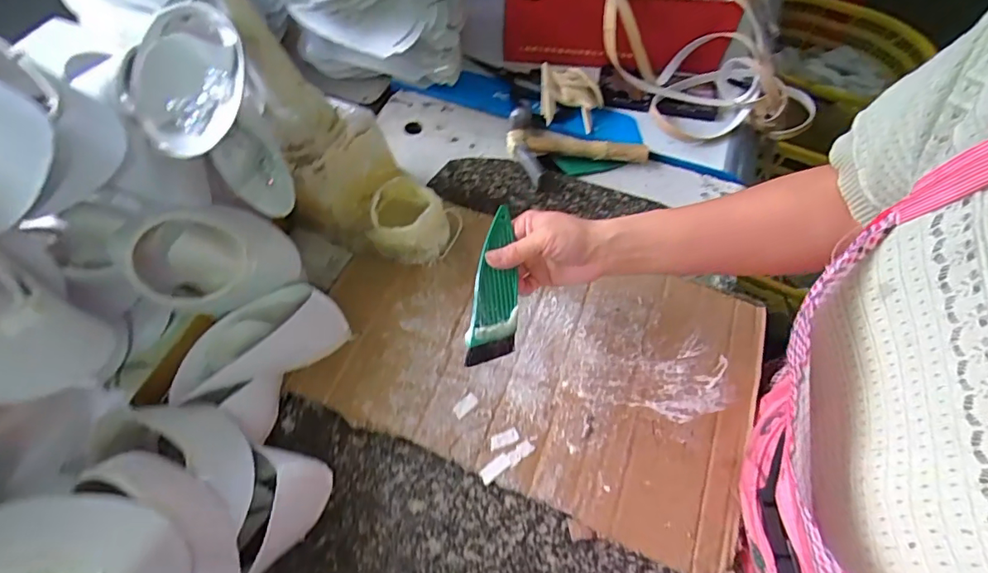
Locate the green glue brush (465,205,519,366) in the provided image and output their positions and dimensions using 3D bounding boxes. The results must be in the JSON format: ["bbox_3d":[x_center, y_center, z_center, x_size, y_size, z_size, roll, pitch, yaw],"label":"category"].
[{"bbox_3d":[0.004,-0.002,0.429,0.041,0.009,0.133,16,71,-25],"label":"green glue brush"}]

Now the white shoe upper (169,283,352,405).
[{"bbox_3d":[-0.226,0.050,0.490,0.162,0.068,0.090,-19,61,-12],"label":"white shoe upper"}]

